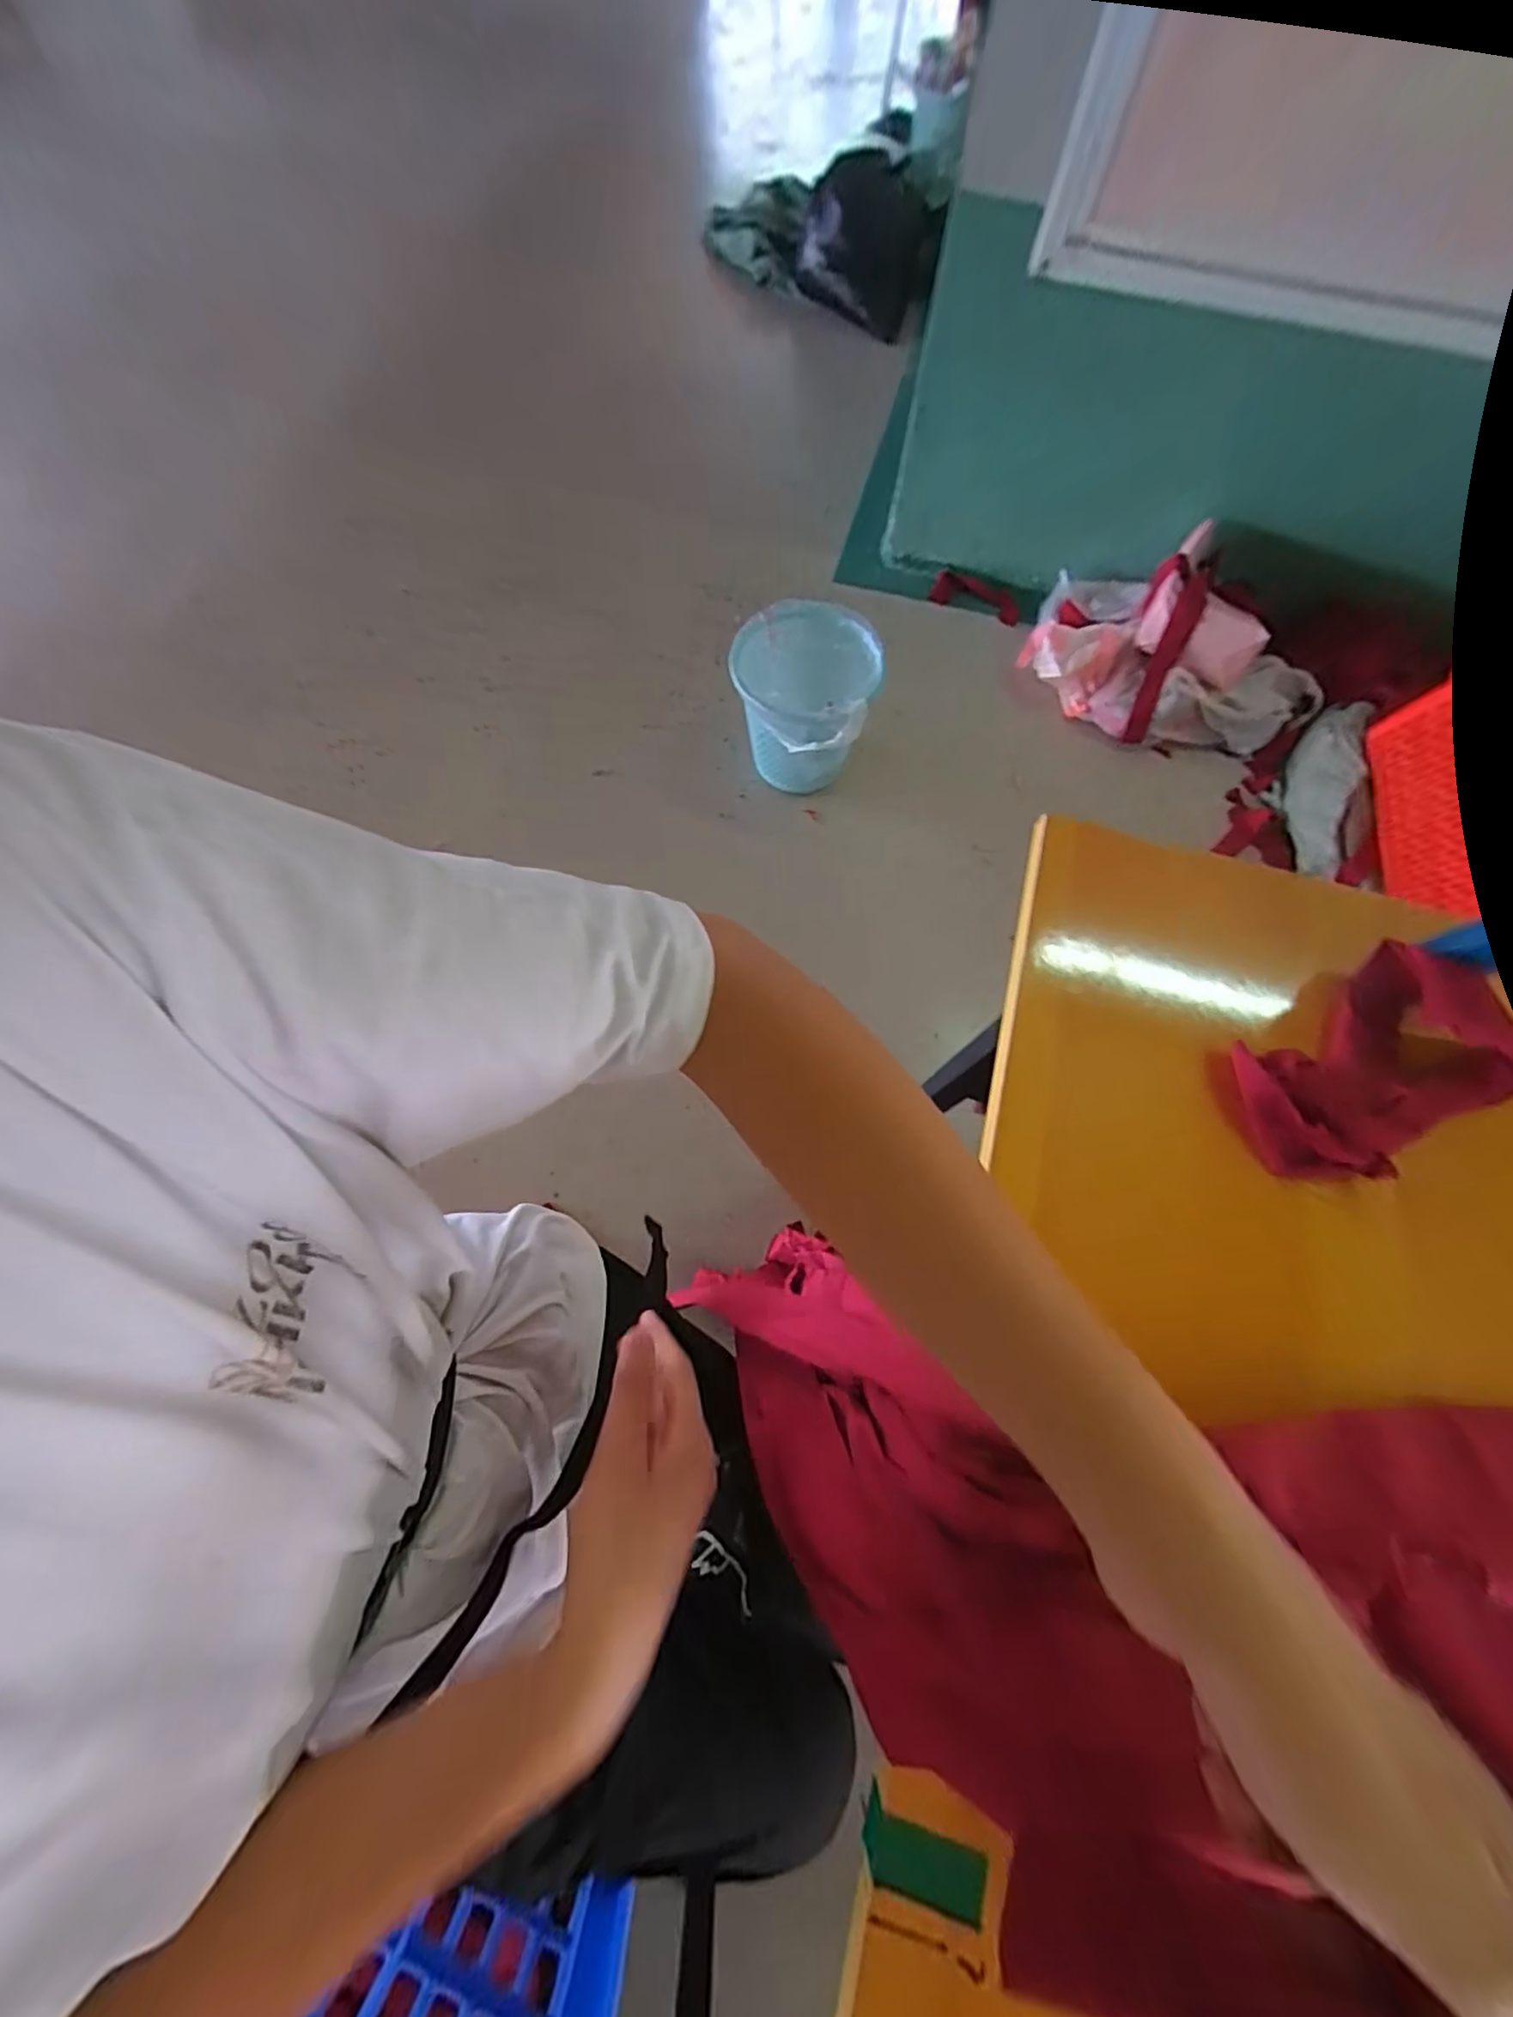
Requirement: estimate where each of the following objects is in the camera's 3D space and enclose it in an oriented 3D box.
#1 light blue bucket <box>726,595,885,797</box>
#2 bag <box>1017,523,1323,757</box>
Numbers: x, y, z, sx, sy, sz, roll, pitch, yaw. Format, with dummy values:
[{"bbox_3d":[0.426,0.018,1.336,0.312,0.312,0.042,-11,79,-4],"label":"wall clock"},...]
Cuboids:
[{"bbox_3d":[0.088,-0.576,1.263,0.259,0.277,0.269,0,69,-1],"label":"light blue bucket"},{"bbox_3d":[0.866,-0.743,1.363,0.587,0.257,0.332,40,74,13],"label":"bag"}]

